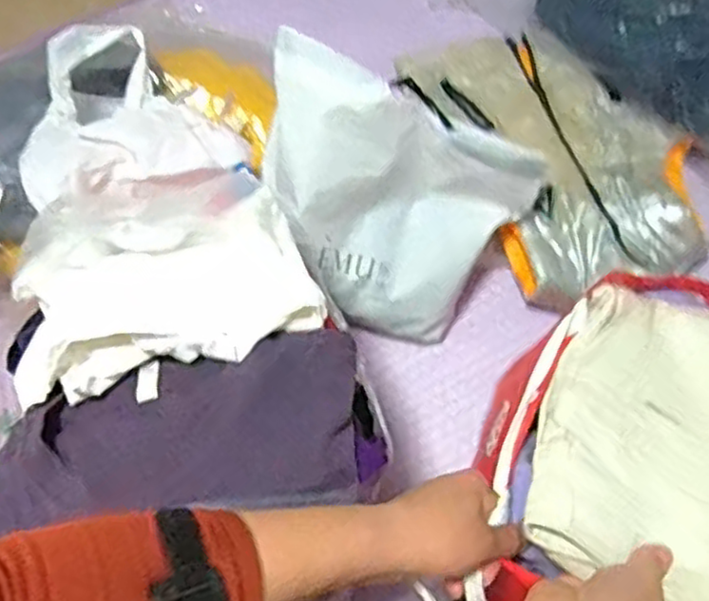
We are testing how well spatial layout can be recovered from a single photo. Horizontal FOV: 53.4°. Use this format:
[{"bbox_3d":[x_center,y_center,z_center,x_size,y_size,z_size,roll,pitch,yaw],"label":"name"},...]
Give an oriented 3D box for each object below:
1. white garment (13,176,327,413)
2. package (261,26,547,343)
[{"bbox_3d":[-0.160,-0.022,0.575,0.234,0.069,0.191,-23,71,-11],"label":"white garment"},{"bbox_3d":[0.020,-0.115,0.804,0.325,0.069,0.255,28,104,-15],"label":"package"}]

